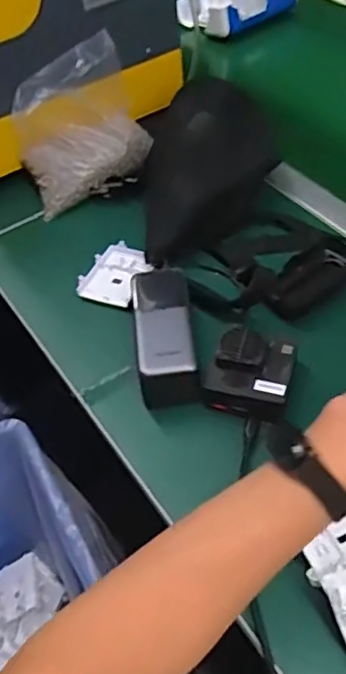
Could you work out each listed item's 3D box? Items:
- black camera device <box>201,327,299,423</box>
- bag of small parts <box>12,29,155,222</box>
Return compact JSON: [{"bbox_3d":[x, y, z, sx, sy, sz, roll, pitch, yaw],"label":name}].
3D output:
[{"bbox_3d":[0.071,0.032,0.558,0.076,0.049,0.080,16,53,18],"label":"black camera device"},{"bbox_3d":[-0.110,-0.258,0.755,0.161,0.131,0.102,-26,52,-16],"label":"bag of small parts"}]

